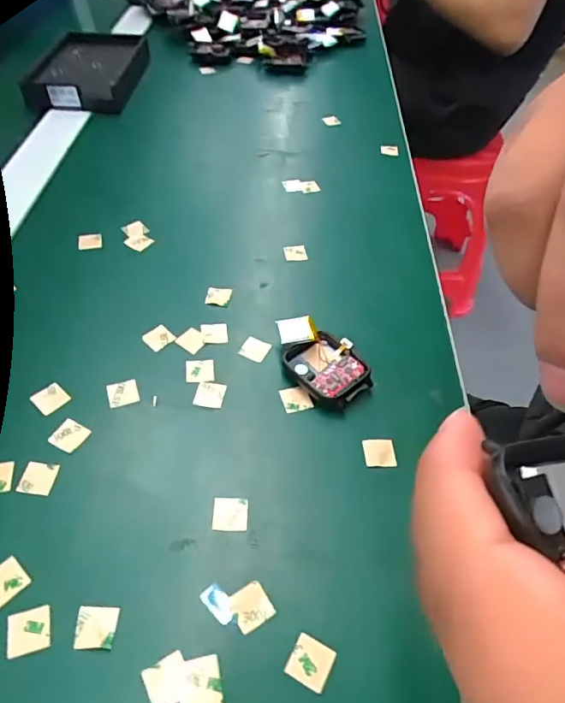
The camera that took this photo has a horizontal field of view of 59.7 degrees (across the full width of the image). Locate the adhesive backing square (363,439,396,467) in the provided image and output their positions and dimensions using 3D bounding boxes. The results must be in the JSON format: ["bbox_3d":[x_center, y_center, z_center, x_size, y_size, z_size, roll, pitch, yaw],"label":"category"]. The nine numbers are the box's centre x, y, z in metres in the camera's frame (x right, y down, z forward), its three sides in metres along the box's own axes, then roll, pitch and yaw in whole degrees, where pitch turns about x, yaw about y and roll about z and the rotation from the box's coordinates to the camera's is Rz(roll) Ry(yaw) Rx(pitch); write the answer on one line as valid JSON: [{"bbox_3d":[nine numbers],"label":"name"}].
[{"bbox_3d":[0.050,0.052,0.251,0.016,0.004,0.015,0,50,-3],"label":"adhesive backing square"}]

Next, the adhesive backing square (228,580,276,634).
[{"bbox_3d":[-0.013,0.105,0.203,0.015,0.004,0.016,-26,55,-23],"label":"adhesive backing square"}]

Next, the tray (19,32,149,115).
[{"bbox_3d":[-0.198,-0.289,0.503,0.102,0.023,0.148,-1,50,-3],"label":"tray"}]

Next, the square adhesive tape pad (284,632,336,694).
[{"bbox_3d":[0.011,0.121,0.191,0.016,0.004,0.015,22,52,15],"label":"square adhesive tape pad"}]

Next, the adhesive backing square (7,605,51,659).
[{"bbox_3d":[-0.100,0.110,0.193,0.015,0.004,0.015,-11,52,-14],"label":"adhesive backing square"}]

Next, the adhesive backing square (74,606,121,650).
[{"bbox_3d":[-0.074,0.108,0.194,0.015,0.004,0.015,0,50,-3],"label":"adhesive backing square"}]

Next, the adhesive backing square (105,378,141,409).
[{"bbox_3d":[-0.086,0.023,0.266,0.016,0.004,0.015,-14,58,-13],"label":"adhesive backing square"}]

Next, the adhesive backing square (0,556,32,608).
[{"bbox_3d":[-0.115,0.096,0.204,0.016,0.004,0.015,35,55,23],"label":"adhesive backing square"}]

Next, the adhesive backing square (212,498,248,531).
[{"bbox_3d":[-0.024,0.074,0.225,0.016,0.004,0.015,2,50,-1],"label":"adhesive backing square"}]

